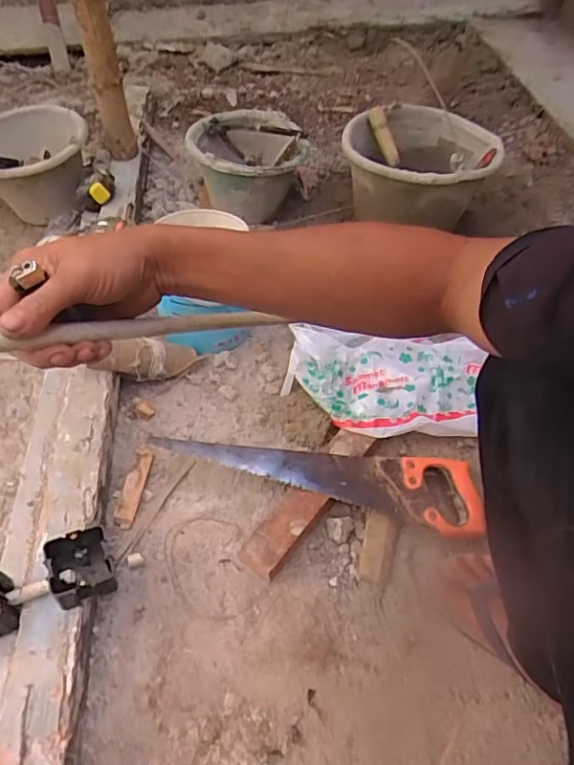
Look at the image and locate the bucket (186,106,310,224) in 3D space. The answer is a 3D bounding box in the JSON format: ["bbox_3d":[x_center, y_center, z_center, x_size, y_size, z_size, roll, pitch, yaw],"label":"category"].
[{"bbox_3d":[-0.075,-0.458,1.203,0.236,0.162,0.213,-16,51,-10],"label":"bucket"}]

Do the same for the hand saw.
[{"bbox_3d":[0.043,0.122,0.778,0.448,0.027,0.099,11,51,4],"label":"hand saw"}]

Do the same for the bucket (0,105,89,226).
[{"bbox_3d":[-0.559,-0.482,1.232,0.248,0.168,0.327,-20,52,-14],"label":"bucket"}]

